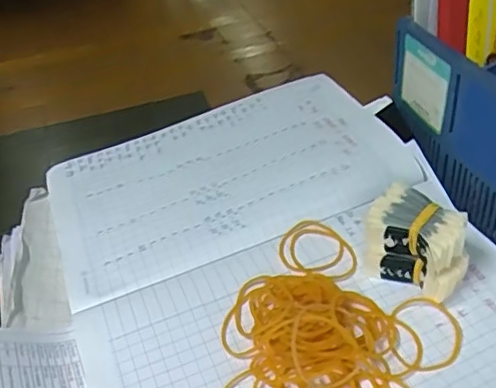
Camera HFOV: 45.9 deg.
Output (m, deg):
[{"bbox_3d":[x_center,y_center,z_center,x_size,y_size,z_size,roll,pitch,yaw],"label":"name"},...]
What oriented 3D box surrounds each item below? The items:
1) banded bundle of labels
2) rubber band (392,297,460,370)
[{"bbox_3d":[0.096,0.028,0.334,0.057,0.044,0.042,24,53,29],"label":"banded bundle of labels"},{"bbox_3d":[0.096,0.076,0.314,0.036,0.009,0.041,4,50,7],"label":"rubber band"}]

